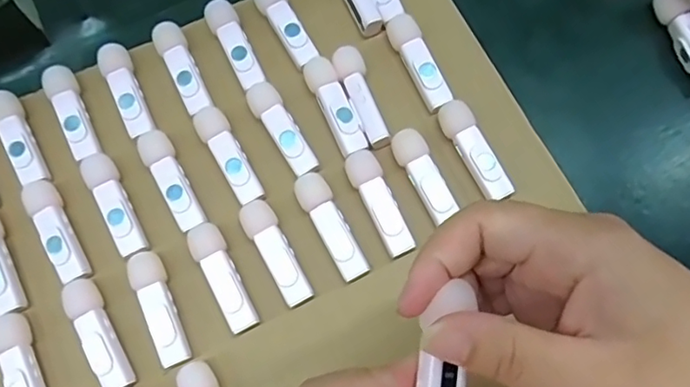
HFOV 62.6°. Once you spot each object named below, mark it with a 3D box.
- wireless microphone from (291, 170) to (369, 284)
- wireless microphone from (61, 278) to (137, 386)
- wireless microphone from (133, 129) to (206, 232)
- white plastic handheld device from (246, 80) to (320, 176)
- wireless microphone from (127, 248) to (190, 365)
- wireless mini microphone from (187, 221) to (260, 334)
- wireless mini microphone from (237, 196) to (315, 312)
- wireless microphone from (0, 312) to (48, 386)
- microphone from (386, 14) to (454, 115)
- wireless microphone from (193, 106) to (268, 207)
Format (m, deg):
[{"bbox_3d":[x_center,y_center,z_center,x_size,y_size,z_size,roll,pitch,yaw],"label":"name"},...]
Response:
[{"bbox_3d":[-0.008,0.019,0.324,0.018,0.012,0.065,-28,76,-6],"label":"wireless microphone"},{"bbox_3d":[-0.136,0.078,0.313,0.017,0.016,0.064,-28,76,-6],"label":"wireless microphone"},{"bbox_3d":[-0.102,-0.009,0.333,0.018,0.009,0.066,-29,76,-6],"label":"wireless microphone"},{"bbox_3d":[-0.038,-0.039,0.341,0.018,0.014,0.063,-30,76,-6],"label":"white plastic handheld device"},{"bbox_3d":[-0.103,0.063,0.315,0.017,0.013,0.063,-23,76,-4],"label":"wireless microphone"},{"bbox_3d":[-0.068,0.046,0.319,0.018,0.012,0.064,-30,76,-6],"label":"wireless mini microphone"},{"bbox_3d":[-0.039,0.034,0.322,0.018,0.010,0.063,-27,76,-5],"label":"wireless mini microphone"},{"bbox_3d":[-0.174,0.097,0.309,0.016,0.018,0.064,-25,76,-5],"label":"wireless microphone"},{"bbox_3d":[0.045,-0.080,0.349,0.017,0.014,0.065,-24,76,-5],"label":"microphone"},{"bbox_3d":[-0.069,-0.023,0.336,0.018,0.013,0.063,-27,76,-5],"label":"wireless microphone"}]

